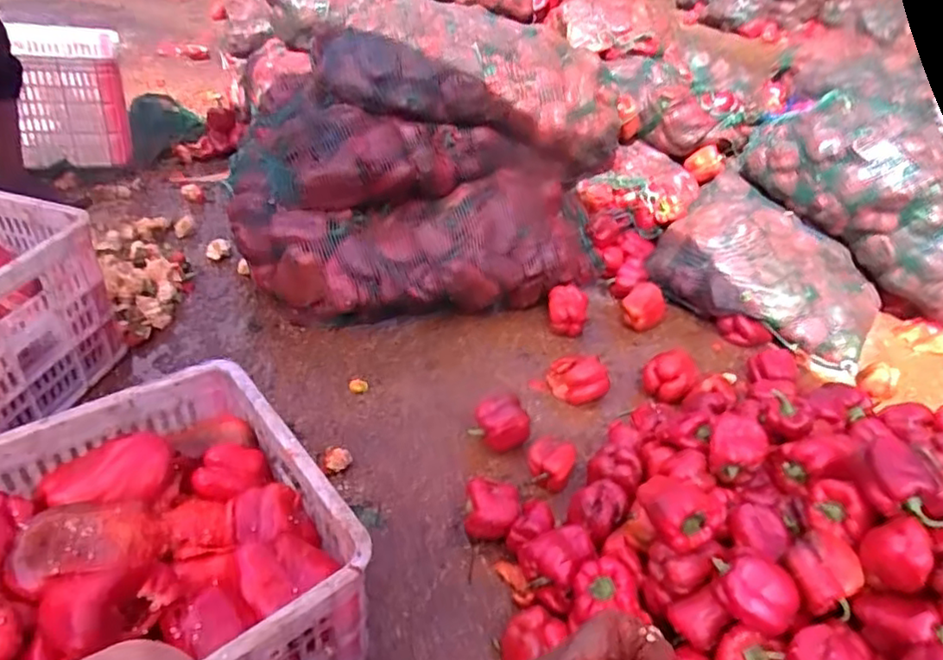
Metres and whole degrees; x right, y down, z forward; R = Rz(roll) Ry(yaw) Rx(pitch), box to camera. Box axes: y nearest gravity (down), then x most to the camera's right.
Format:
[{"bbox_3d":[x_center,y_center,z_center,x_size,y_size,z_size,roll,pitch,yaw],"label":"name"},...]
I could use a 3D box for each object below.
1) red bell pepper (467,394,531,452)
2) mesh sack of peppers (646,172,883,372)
[{"bbox_3d":[0.048,0.163,1.084,0.095,0.083,0.072,-5,38,-14],"label":"red bell pepper"},{"bbox_3d":[0.709,-0.146,1.494,0.485,0.188,0.411,28,42,26],"label":"mesh sack of peppers"}]

